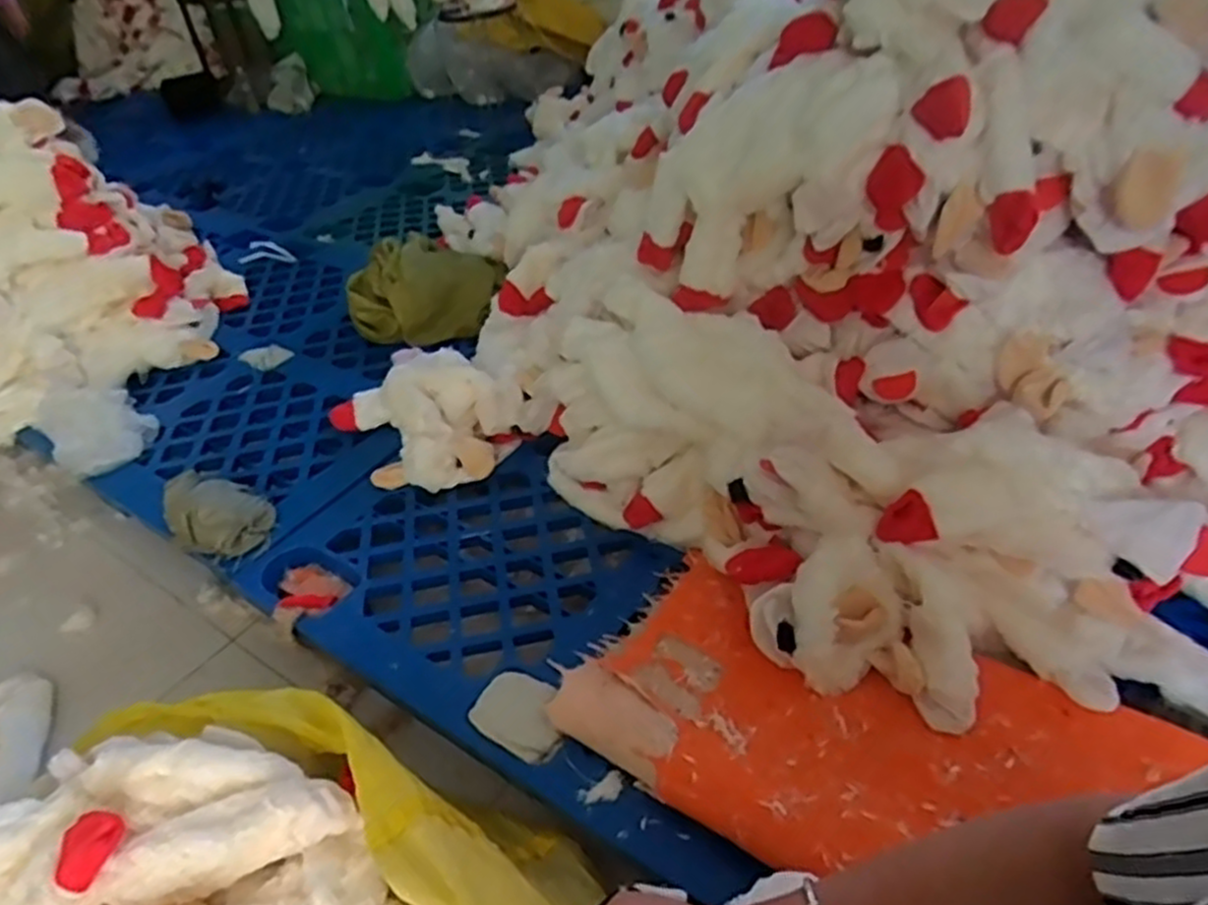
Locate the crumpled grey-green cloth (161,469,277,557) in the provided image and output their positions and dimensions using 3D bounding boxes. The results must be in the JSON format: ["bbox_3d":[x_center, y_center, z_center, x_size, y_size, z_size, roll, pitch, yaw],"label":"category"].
[{"bbox_3d":[-0.670,0.105,1.323,0.158,0.090,0.137,-28,43,-27],"label":"crumpled grey-green cloth"}]

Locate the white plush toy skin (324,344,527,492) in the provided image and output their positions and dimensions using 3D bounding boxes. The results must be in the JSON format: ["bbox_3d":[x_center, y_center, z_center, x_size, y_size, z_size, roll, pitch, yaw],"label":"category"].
[{"bbox_3d":[-0.361,-0.083,1.482,0.269,0.137,0.368,-24,41,-22],"label":"white plush toy skin"}]

